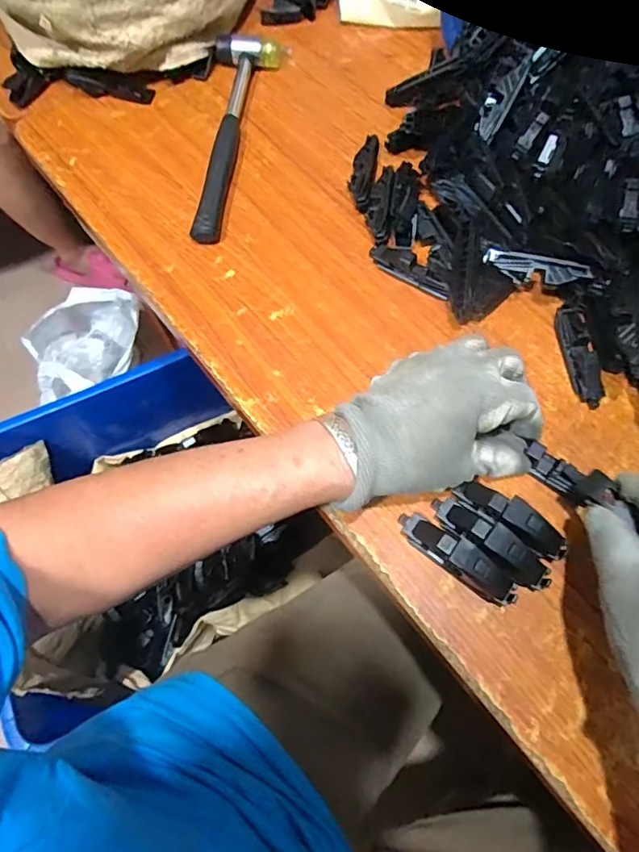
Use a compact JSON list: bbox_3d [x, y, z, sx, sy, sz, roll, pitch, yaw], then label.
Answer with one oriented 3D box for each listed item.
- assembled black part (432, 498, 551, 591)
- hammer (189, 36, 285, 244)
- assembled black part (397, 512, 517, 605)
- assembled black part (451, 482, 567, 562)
[{"bbox_3d":[0.109,0.072,0.328,0.081,0.021,0.021,34,73,14],"label":"assembled black part"},{"bbox_3d":[-0.077,-0.267,0.471,0.061,0.020,0.241,3,68,3],"label":"hammer"},{"bbox_3d":[0.087,0.081,0.325,0.081,0.022,0.023,33,73,14],"label":"assembled black part"},{"bbox_3d":[0.124,0.059,0.332,0.074,0.021,0.019,32,73,14],"label":"assembled black part"}]

